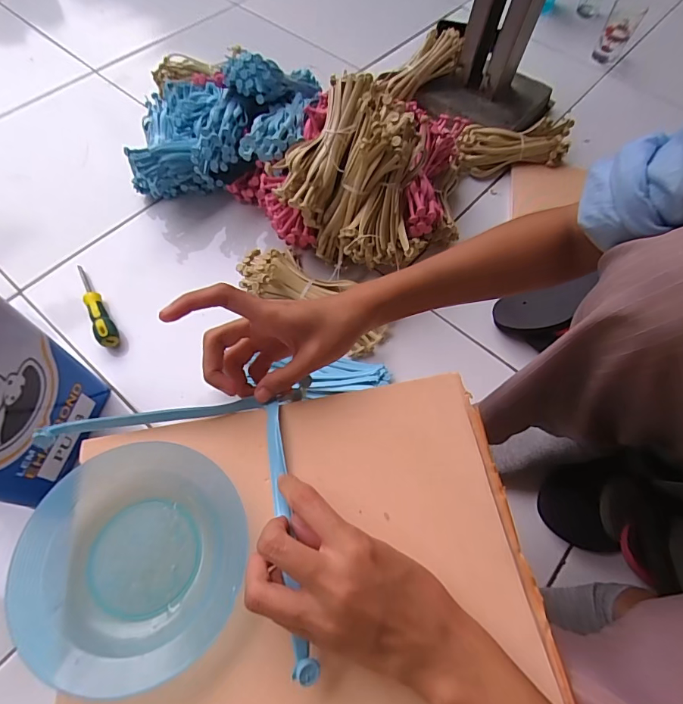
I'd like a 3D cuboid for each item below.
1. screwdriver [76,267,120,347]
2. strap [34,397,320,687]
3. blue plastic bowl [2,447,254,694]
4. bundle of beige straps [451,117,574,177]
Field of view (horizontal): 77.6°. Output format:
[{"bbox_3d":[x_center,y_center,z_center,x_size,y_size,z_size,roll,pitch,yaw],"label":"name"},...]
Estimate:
[{"bbox_3d":[-0.365,-0.070,0.624,0.028,0.026,0.160,-30,68,-16],"label":"screwdriver"},{"bbox_3d":[-0.080,0.079,0.284,0.233,0.023,0.115,33,66,13],"label":"strap"},{"bbox_3d":[-0.123,0.123,0.257,0.128,0.023,0.124,1,63,-2],"label":"blue plastic bowl"},{"bbox_3d":[0.308,-0.376,0.781,0.247,0.050,0.077,-8,64,-7],"label":"bundle of beige straps"}]

